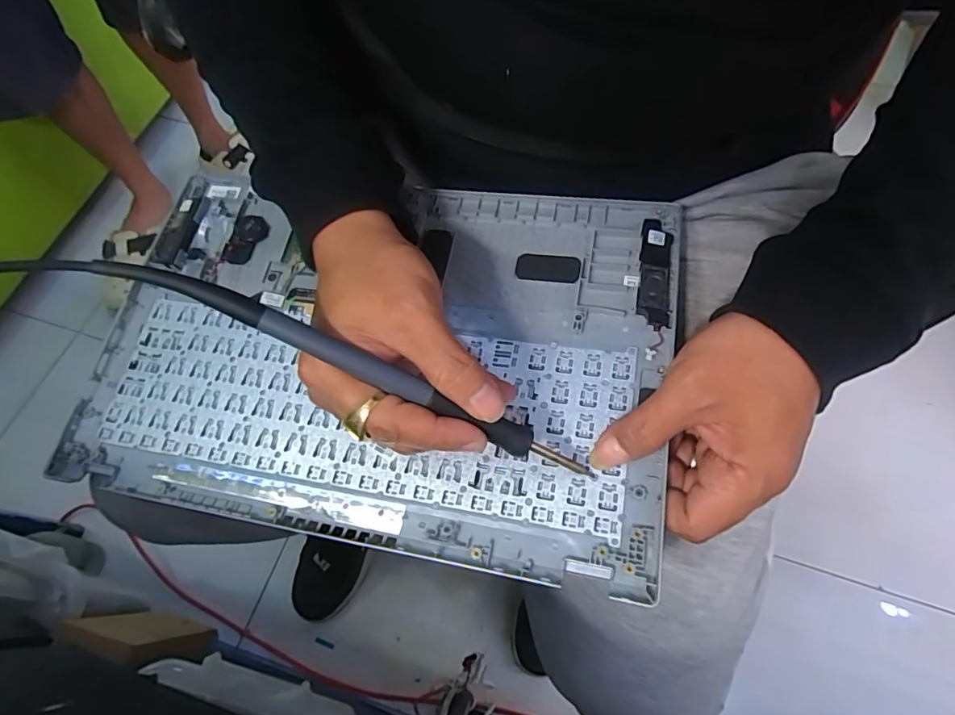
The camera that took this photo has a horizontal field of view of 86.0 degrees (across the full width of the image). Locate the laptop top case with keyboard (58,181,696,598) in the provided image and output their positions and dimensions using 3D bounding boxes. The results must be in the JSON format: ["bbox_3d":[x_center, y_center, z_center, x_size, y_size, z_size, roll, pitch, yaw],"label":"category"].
[{"bbox_3d":[-0.069,-0.012,0.321,0.358,0.011,0.232,7,67,13],"label":"laptop top case with keyboard"}]

